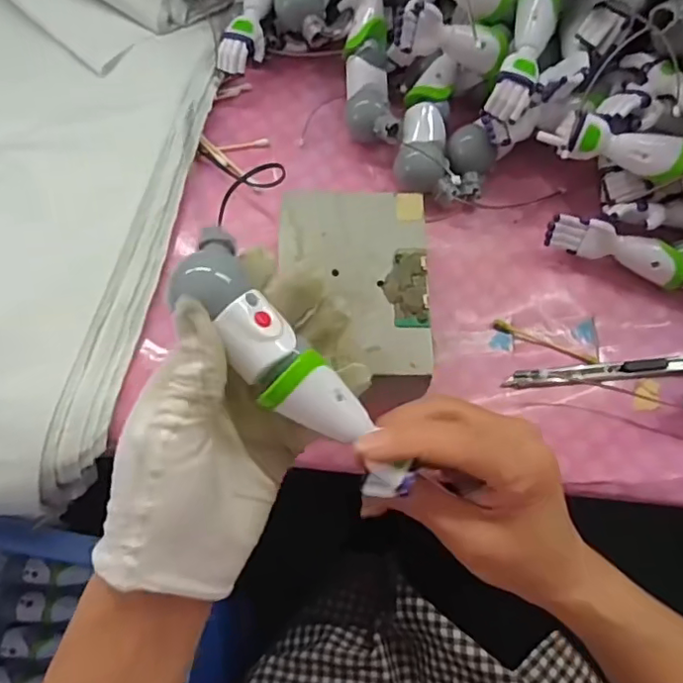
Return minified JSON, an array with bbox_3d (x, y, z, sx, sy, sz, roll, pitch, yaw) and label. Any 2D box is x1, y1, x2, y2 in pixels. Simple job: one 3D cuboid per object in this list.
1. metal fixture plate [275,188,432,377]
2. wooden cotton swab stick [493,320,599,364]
[{"bbox_3d":[0.007,-0.039,0.345,0.089,0.005,0.119,0,68,0],"label":"metal fixture plate"},{"bbox_3d":[0.137,0.001,0.386,0.072,0.005,0.007,22,70,9],"label":"wooden cotton swab stick"}]

